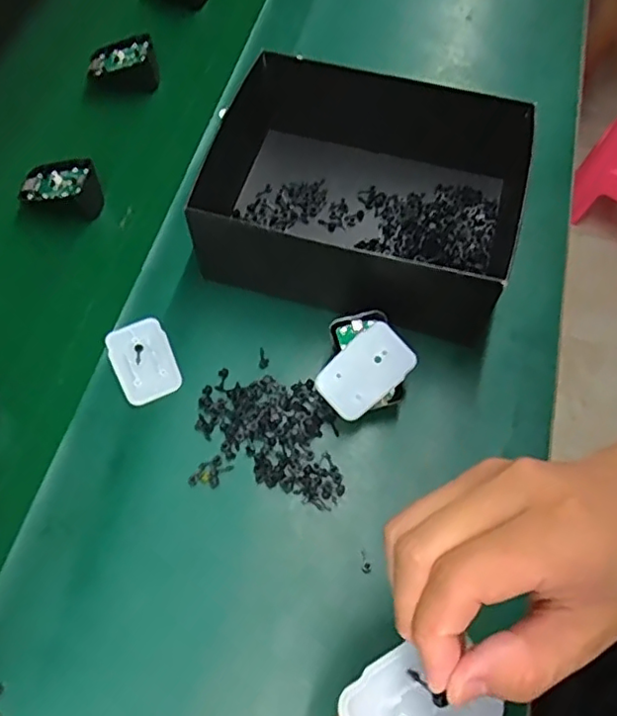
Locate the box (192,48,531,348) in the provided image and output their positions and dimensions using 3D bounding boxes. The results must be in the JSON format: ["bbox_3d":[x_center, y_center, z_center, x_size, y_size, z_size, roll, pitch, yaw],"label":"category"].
[{"bbox_3d":[0.042,-0.134,0.499,0.245,0.082,0.184,15,63,6],"label":"box"}]

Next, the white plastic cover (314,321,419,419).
[{"bbox_3d":[0.041,0.009,0.436,0.070,0.004,0.044,-43,88,-5],"label":"white plastic cover"}]

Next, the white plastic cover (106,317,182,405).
[{"bbox_3d":[-0.127,0.001,0.470,0.044,0.004,0.066,-22,65,-13],"label":"white plastic cover"}]

